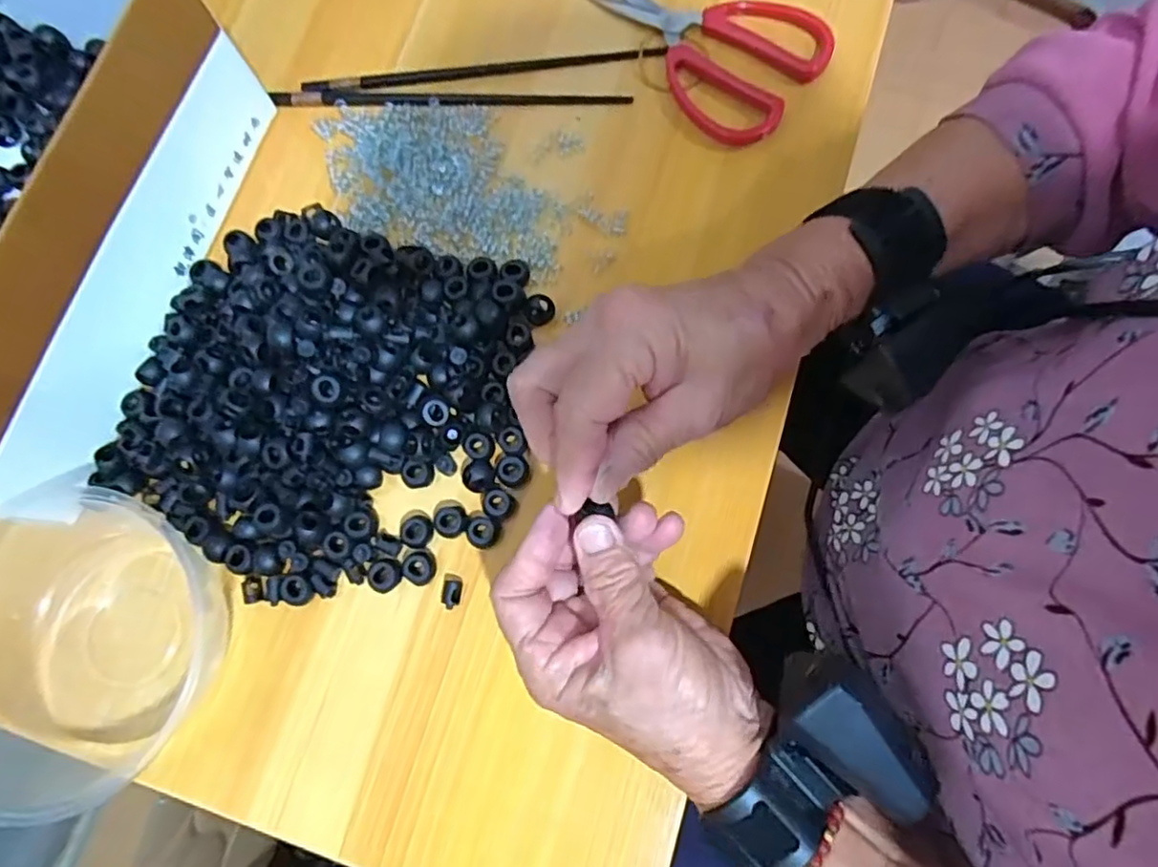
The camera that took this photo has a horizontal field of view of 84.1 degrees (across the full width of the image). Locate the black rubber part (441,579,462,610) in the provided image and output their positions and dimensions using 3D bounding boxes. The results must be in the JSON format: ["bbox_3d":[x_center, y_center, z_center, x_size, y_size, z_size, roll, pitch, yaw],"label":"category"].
[{"bbox_3d":[-0.067,0.085,0.341,0.010,0.010,0.015,2,77,1],"label":"black rubber part"}]

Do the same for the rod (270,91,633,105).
[{"bbox_3d":[-0.082,-0.212,0.408,0.226,0.008,0.009,2,77,1],"label":"rod"}]

